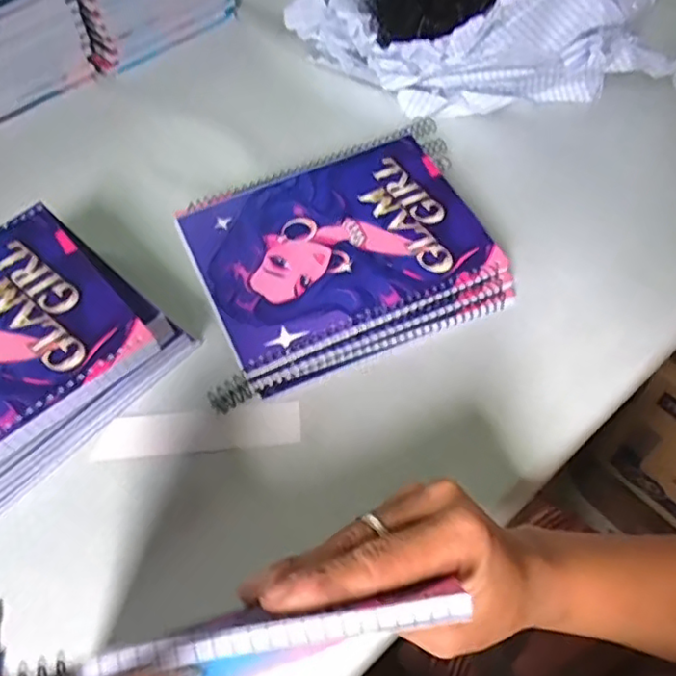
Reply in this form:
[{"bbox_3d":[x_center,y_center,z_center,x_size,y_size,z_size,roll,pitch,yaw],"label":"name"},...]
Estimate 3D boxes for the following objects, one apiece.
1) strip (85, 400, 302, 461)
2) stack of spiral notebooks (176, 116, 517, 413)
[{"bbox_3d":[-0.091,0.060,0.412,0.130,0.005,0.031,-6,60,-3],"label":"strip"},{"bbox_3d":[0.002,-0.064,0.469,0.235,0.043,0.177,-20,58,-10],"label":"stack of spiral notebooks"}]

